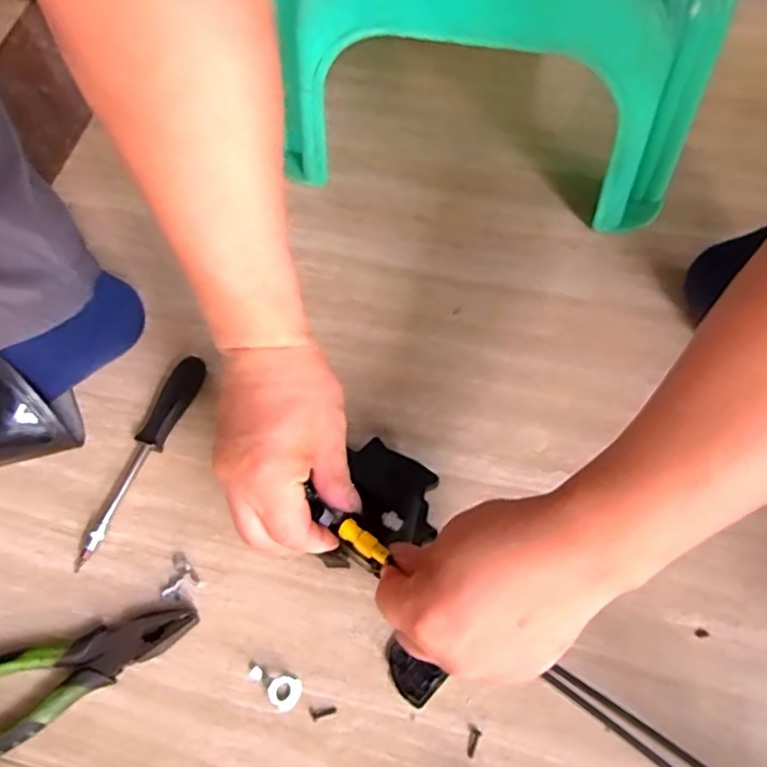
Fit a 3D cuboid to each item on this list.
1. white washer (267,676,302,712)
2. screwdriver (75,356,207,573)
[{"bbox_3d":[-0.063,0.196,0.400,0.021,0.007,0.021,28,68,14],"label":"white washer"},{"bbox_3d":[-0.182,0.054,0.470,0.028,0.017,0.170,18,66,9],"label":"screwdriver"}]

